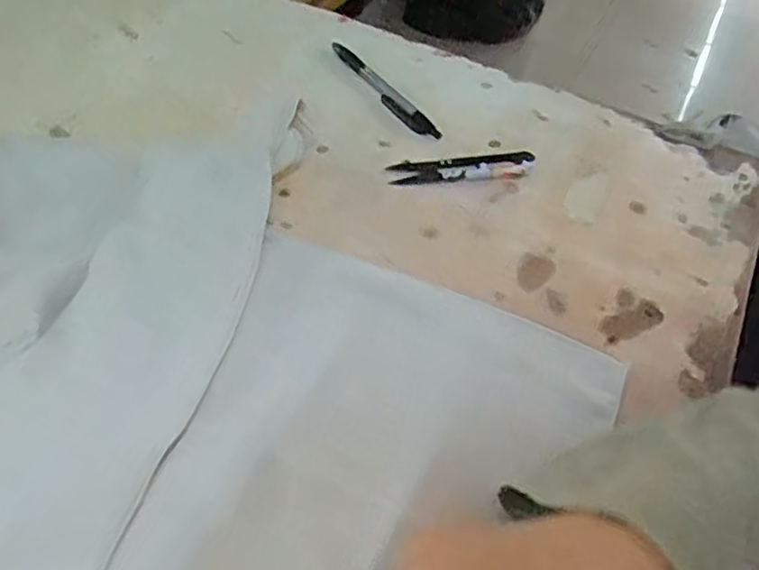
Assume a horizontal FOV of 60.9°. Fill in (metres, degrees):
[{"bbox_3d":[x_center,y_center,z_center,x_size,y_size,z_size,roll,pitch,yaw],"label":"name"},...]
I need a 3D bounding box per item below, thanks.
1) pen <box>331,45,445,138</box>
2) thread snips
[{"bbox_3d":[0.001,-0.155,0.504,0.016,0.007,0.135,-25,57,-24],"label":"pen"},{"bbox_3d":[0.058,-0.084,0.453,0.101,0.010,0.025,-4,51,-9],"label":"thread snips"}]

